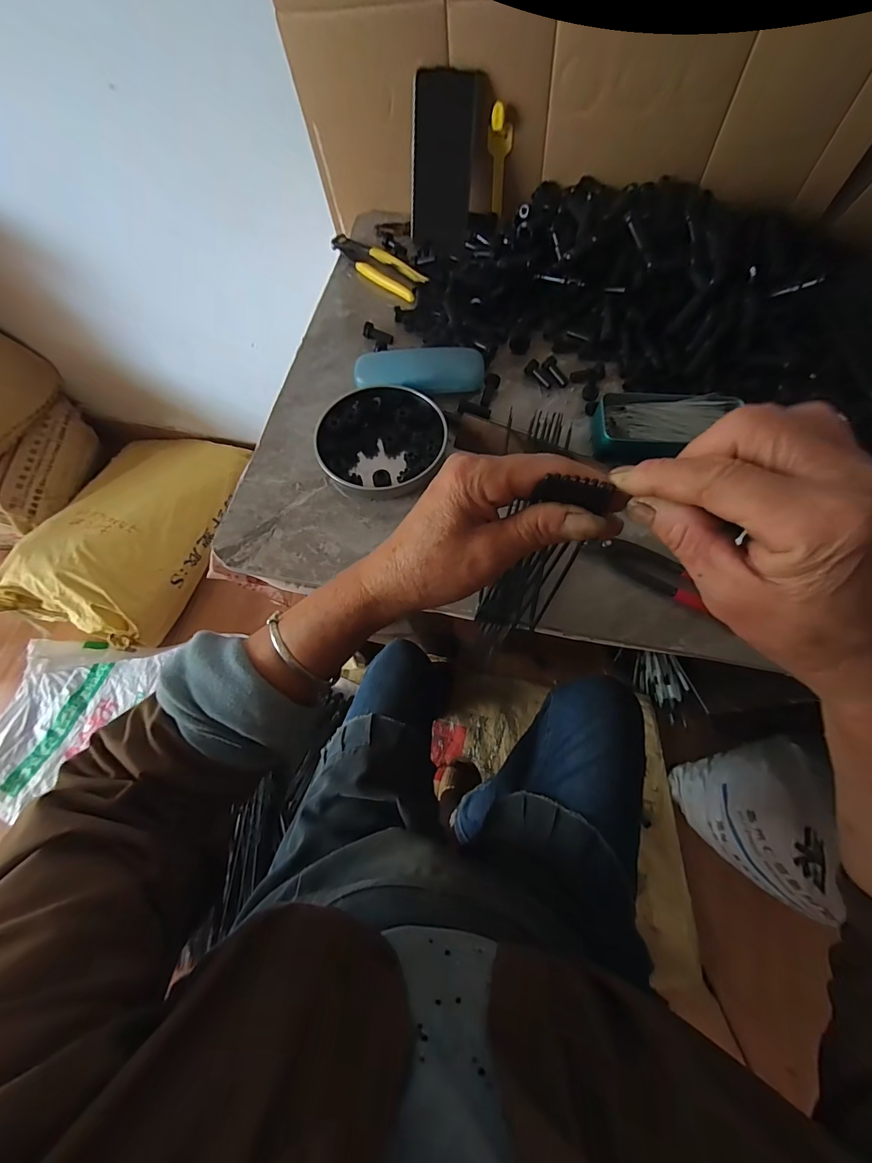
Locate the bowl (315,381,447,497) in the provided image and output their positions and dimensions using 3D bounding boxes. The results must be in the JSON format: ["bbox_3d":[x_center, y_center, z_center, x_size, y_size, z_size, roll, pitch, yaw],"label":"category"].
[{"bbox_3d":[-0.058,-0.156,0.467,0.135,0.026,0.128,0,68,1],"label":"bowl"}]

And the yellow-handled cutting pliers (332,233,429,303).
[{"bbox_3d":[-0.081,-0.442,0.590,0.051,0.009,0.172,-40,73,-14],"label":"yellow-handled cutting pliers"}]

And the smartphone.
[{"bbox_3d":[0.010,-0.545,0.564,0.082,0.171,0.012,10,45,1],"label":"smartphone"}]

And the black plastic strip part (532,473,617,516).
[{"bbox_3d":[0.069,-0.043,0.209,0.036,0.018,0.004,9,68,2],"label":"black plastic strip part"}]

